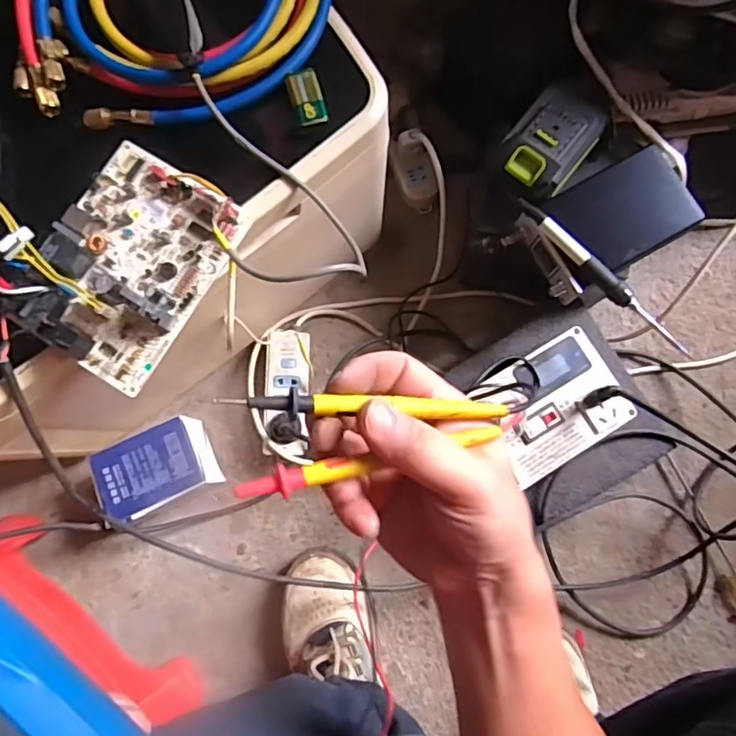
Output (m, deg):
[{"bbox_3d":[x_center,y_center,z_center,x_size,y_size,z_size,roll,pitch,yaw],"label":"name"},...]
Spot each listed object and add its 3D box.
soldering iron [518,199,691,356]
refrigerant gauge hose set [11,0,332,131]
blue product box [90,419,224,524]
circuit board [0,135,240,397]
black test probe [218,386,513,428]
[{"bbox_3d":[0.232,-0.093,0.562,0.015,0.018,0.214,-44,82,-6],"label":"soldering iron"},{"bbox_3d":[-0.159,-0.308,0.458,0.249,0.042,0.230,0,80,1],"label":"refrigerant gauge hose set"},{"bbox_3d":[-0.246,0.118,0.660,0.122,0.055,0.086,-24,80,-3],"label":"blue product box"},{"bbox_3d":[-0.184,-0.081,0.426,0.124,0.033,0.161,33,82,7],"label":"circuit board"},{"bbox_3d":[0.002,0.018,0.260,0.137,0.007,0.015,1,80,-15],"label":"black test probe"}]

